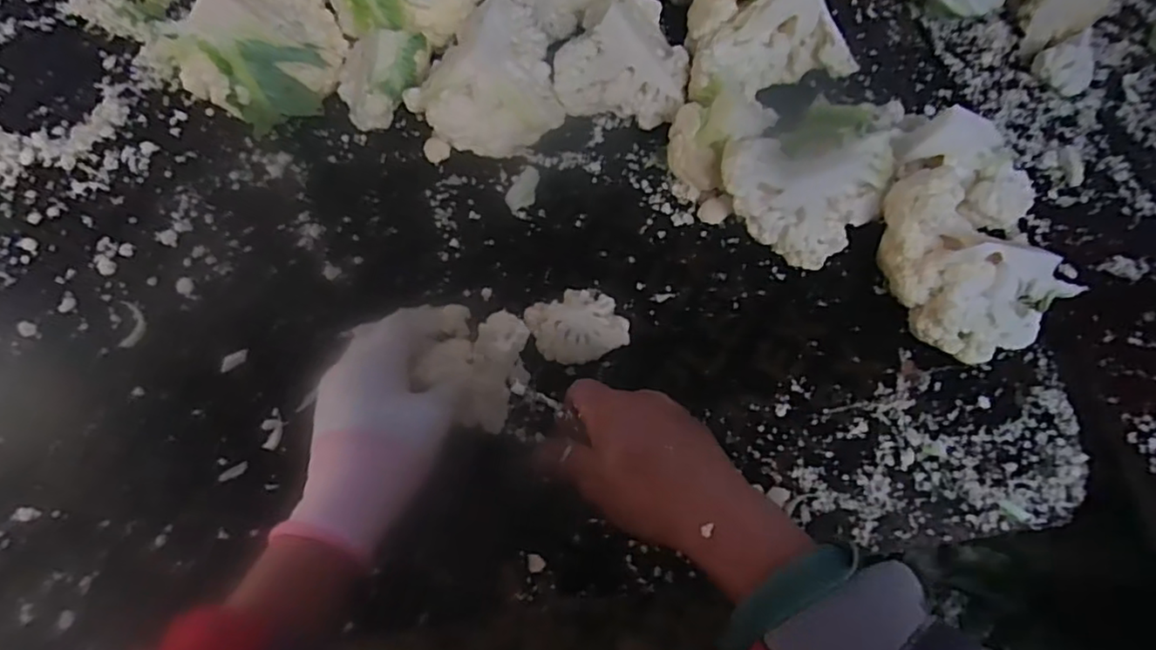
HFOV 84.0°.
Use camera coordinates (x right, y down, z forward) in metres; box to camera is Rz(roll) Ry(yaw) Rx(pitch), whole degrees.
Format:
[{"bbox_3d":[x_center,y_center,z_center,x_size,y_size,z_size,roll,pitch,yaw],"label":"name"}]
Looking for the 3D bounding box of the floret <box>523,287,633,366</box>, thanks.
[{"bbox_3d":[-0.001,0.002,0.434,0.058,0.029,0.051,-22,71,-10],"label":"floret"}]

